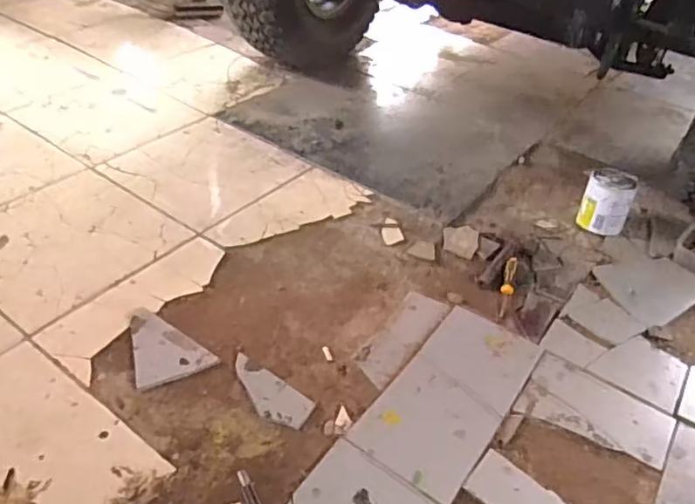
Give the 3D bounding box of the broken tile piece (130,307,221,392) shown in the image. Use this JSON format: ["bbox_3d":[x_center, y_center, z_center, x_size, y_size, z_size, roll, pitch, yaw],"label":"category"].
[{"bbox_3d":[-0.330,0.160,1.054,0.130,0.010,0.181,-18,46,-26],"label":"broken tile piece"}]

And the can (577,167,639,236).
[{"bbox_3d":[0.634,-0.122,1.435,0.106,0.135,0.107,4,40,-3],"label":"can"}]

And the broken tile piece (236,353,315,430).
[{"bbox_3d":[-0.139,0.236,0.988,0.168,0.005,0.075,28,45,24],"label":"broken tile piece"}]

